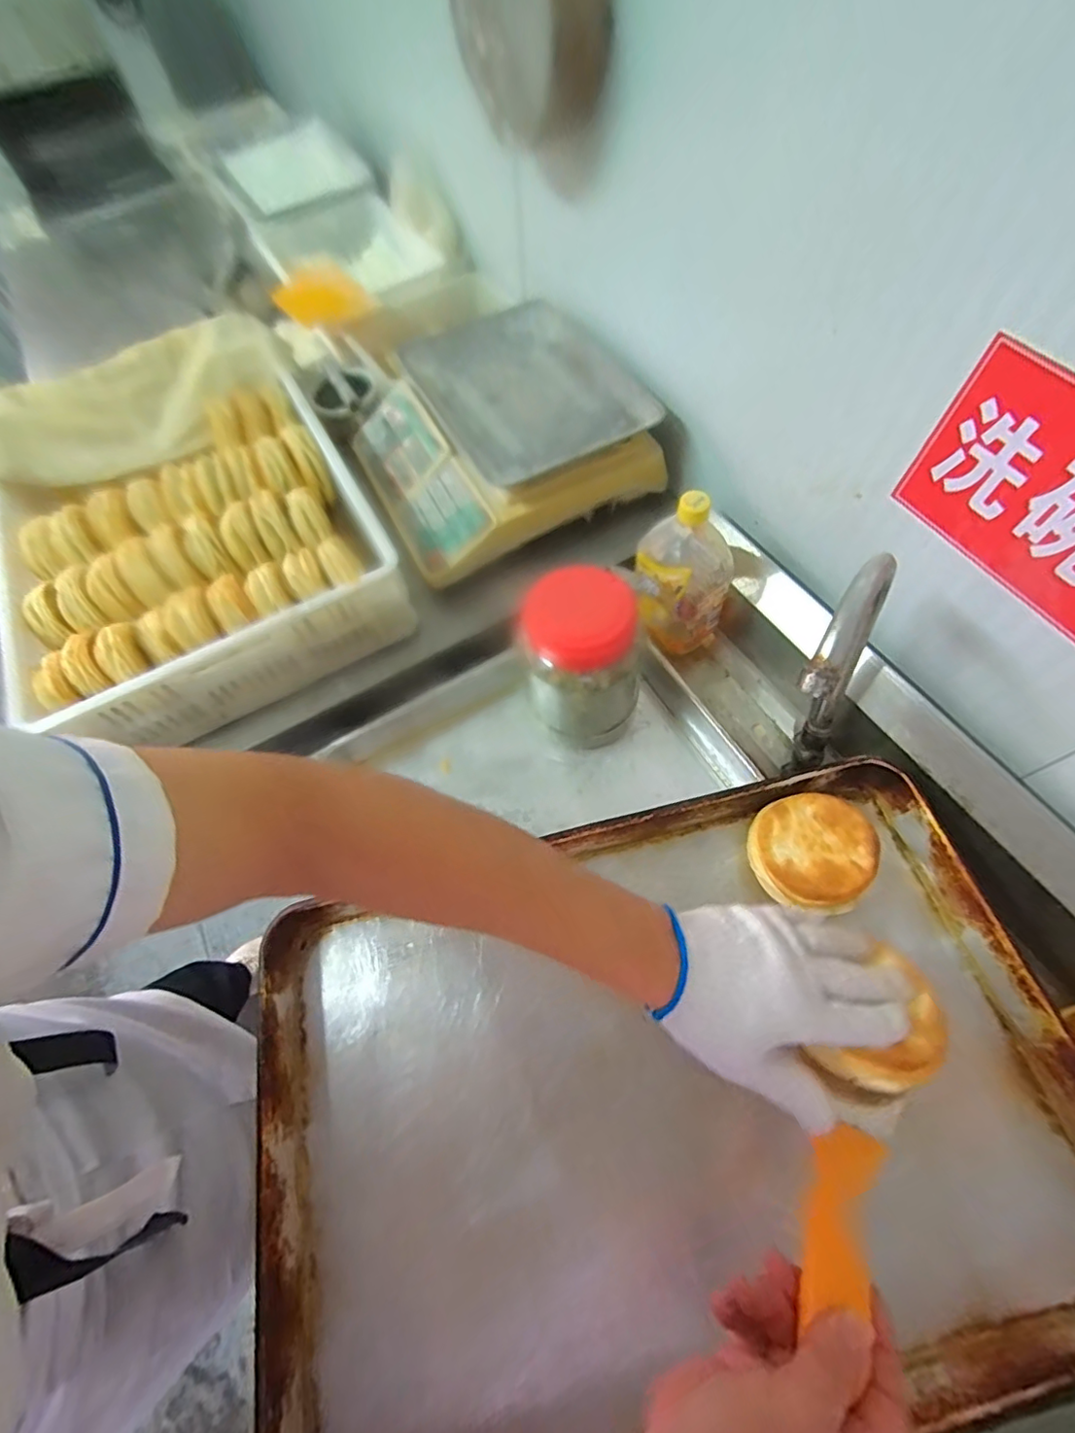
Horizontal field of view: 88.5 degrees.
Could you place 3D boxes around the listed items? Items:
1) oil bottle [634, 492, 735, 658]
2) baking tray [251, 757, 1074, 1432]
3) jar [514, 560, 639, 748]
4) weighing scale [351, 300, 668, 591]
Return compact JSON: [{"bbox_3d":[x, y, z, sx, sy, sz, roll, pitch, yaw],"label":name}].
[{"bbox_3d":[0.167,-0.160,0.615,0.089,0.183,0.087,0,63,-1],"label":"oil bottle"},{"bbox_3d":[0.092,0.297,0.445,0.617,0.056,0.411,-16,63,-2],"label":"baking tray"},{"bbox_3d":[0.042,-0.049,0.584,0.115,0.194,0.111,0,63,-1],"label":"jar"},{"bbox_3d":[-0.058,-0.405,0.780,0.361,0.119,0.379,-24,66,-13],"label":"weighing scale"}]

